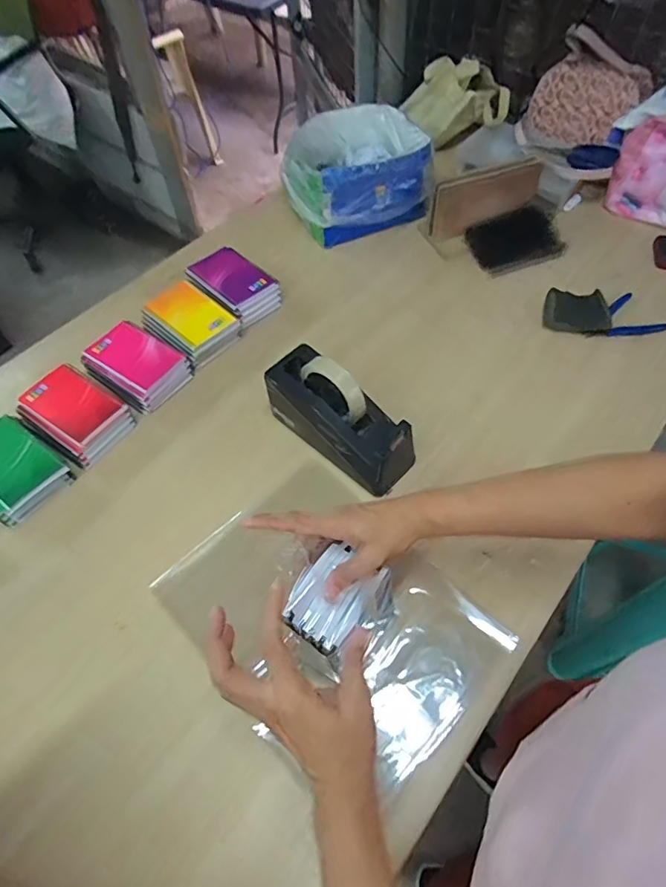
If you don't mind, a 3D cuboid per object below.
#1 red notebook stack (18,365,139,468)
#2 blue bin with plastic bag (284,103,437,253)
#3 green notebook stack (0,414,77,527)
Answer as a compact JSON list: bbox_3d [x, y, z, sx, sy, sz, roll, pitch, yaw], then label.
[{"bbox_3d":[-0.354,-0.042,0.702,0.134,0.036,0.100,32,64,21],"label":"red notebook stack"},{"bbox_3d":[0.033,-0.493,0.930,0.246,0.127,0.225,-16,58,-8],"label":"blue bin with plastic bag"},{"bbox_3d":[-0.416,0.033,0.663,0.134,0.043,0.102,34,64,22],"label":"green notebook stack"}]

